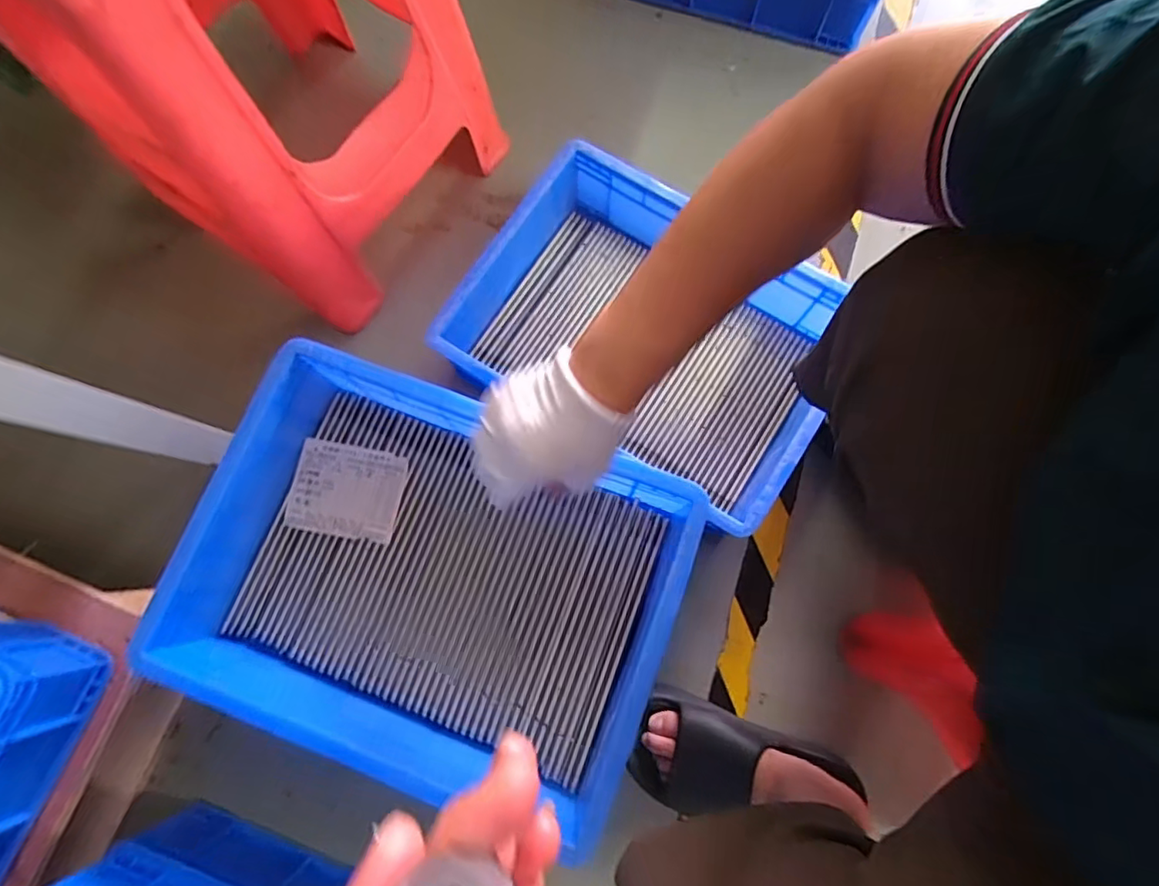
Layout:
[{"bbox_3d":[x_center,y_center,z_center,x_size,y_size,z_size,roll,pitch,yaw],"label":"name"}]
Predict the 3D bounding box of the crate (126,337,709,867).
[{"bbox_3d":[-0.131,0.119,0.512,0.413,0.099,0.304,21,79,6],"label":"crate"}]

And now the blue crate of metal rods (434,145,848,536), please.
[{"bbox_3d":[0.077,-0.125,0.660,0.418,0.110,0.302,32,81,8],"label":"blue crate of metal rods"}]

